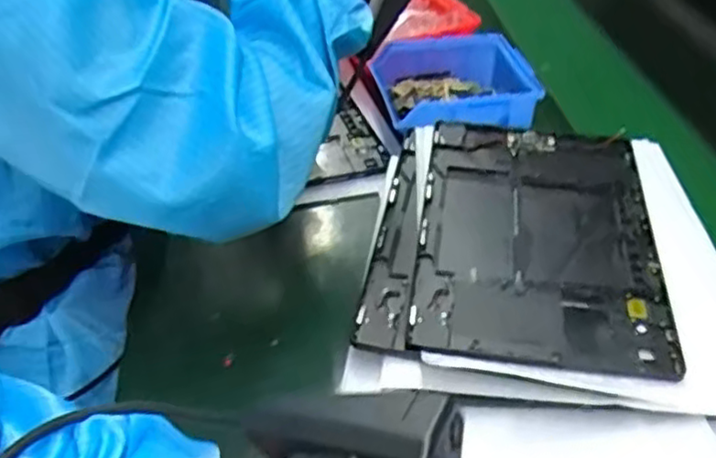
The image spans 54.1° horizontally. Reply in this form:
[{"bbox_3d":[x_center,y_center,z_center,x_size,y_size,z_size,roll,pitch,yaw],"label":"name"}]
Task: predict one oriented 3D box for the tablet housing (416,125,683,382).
[{"bbox_3d":[0.122,0.002,0.479,0.154,0.010,0.236,8,40,5],"label":"tablet housing"}]

